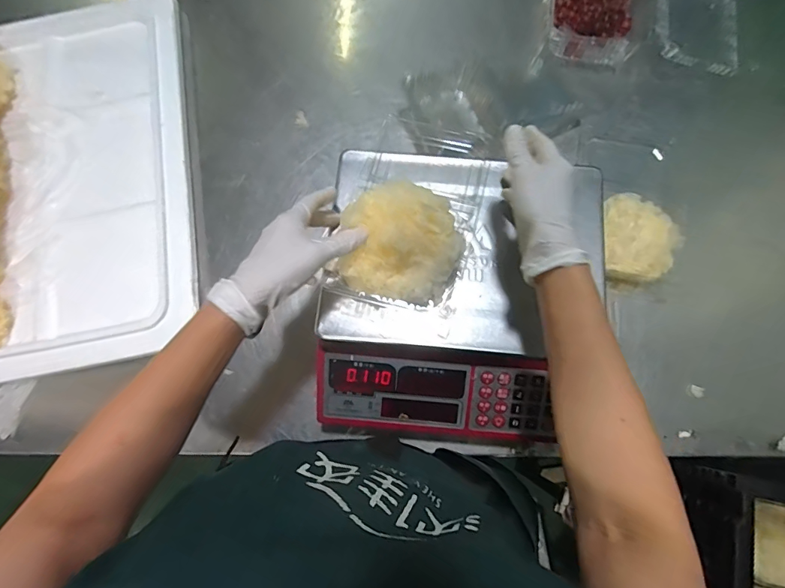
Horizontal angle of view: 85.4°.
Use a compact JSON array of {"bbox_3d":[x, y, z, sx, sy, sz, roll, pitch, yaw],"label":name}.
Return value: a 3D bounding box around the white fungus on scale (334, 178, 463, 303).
[{"bbox_3d":[0.009,-0.049,0.410,0.109,0.070,0.097,11,75,5],"label":"white fungus on scale"}]

